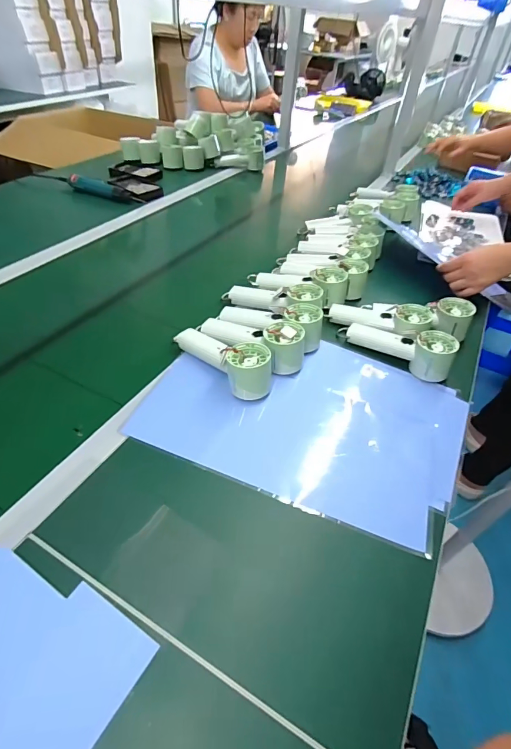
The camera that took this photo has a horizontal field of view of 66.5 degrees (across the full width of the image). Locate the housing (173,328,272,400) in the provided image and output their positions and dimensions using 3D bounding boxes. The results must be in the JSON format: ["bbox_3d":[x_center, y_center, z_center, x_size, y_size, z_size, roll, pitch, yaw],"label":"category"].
[{"bbox_3d":[-0.053,-0.031,0.599,0.176,0.058,0.063,34,50,25],"label":"housing"}]

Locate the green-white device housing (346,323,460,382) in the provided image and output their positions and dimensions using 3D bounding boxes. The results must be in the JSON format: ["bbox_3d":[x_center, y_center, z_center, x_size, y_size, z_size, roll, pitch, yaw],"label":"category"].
[{"bbox_3d":[0.249,-0.055,0.670,0.177,0.057,0.062,29,48,21],"label":"green-white device housing"}]

